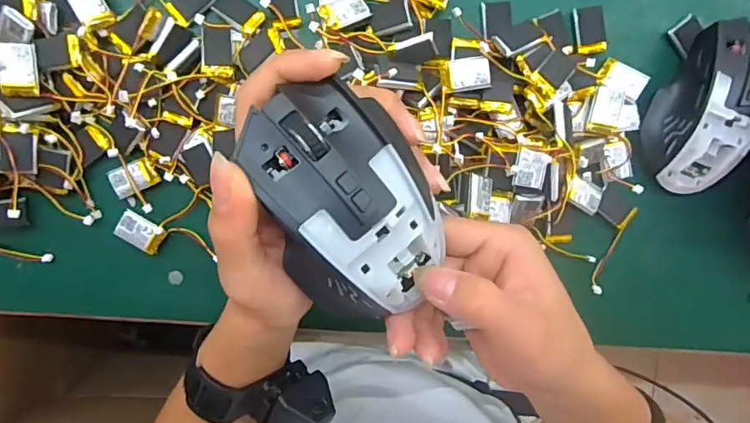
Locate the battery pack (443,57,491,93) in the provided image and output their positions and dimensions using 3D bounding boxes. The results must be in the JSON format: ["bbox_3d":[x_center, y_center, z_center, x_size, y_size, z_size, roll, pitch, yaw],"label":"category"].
[{"bbox_3d":[0.060,-0.089,0.324,0.030,0.004,0.020,-6,96,1],"label":"battery pack"}]

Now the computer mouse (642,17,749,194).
[{"bbox_3d":[0.226,-0.073,0.336,0.065,0.040,0.118,26,94,-3],"label":"computer mouse"}]

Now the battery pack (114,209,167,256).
[{"bbox_3d":[-0.166,0.015,0.355,0.032,0.008,0.022,28,94,-3],"label":"battery pack"}]

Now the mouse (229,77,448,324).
[{"bbox_3d":[-0.010,0.000,0.215,0.064,0.041,0.106,-27,95,1],"label":"mouse"}]

